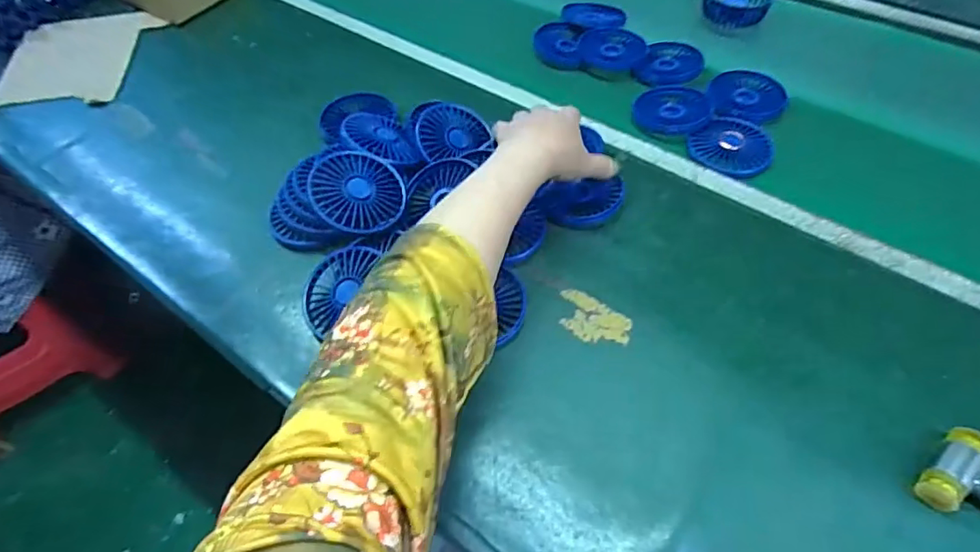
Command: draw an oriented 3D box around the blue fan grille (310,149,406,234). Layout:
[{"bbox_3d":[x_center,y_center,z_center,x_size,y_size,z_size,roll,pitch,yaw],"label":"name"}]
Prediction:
[{"bbox_3d":[-0.123,-0.080,0.505,0.084,0.011,0.088,14,63,-16],"label":"blue fan grille"}]

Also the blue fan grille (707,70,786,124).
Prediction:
[{"bbox_3d":[0.300,-0.209,0.627,0.085,0.009,0.087,18,58,16],"label":"blue fan grille"}]

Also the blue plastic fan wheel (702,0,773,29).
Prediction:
[{"bbox_3d":[0.340,-0.380,0.743,0.085,0.027,0.079,7,56,9],"label":"blue plastic fan wheel"}]

